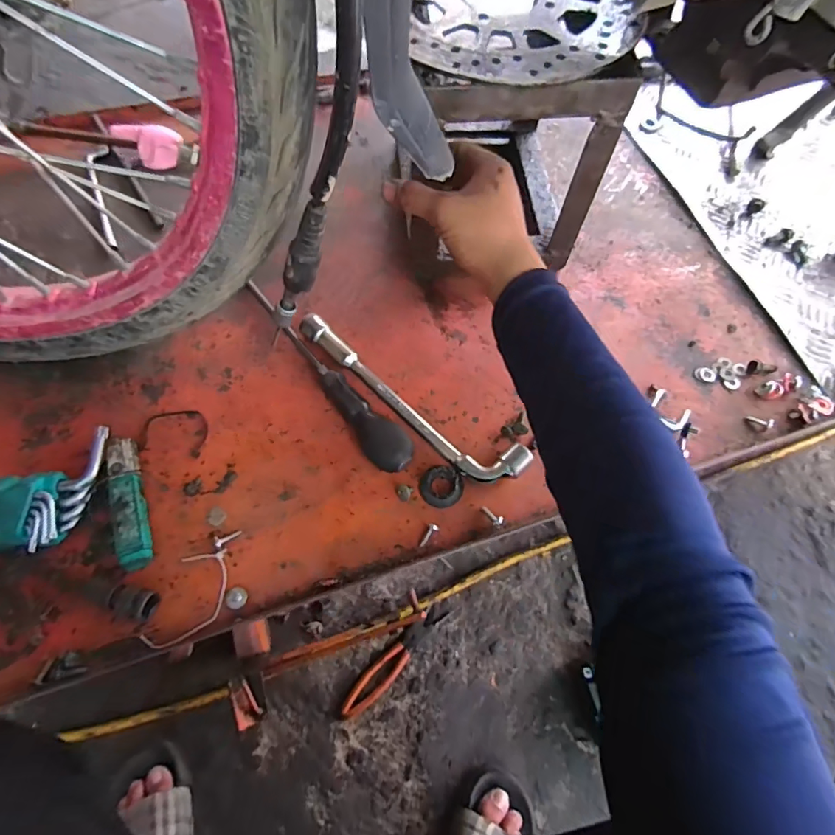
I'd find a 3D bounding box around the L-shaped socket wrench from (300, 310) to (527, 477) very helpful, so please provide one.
[{"bbox_3d":[-0.011,-0.016,0.425,0.233,0.021,0.043,35,68,14],"label":"L-shaped socket wrench"}]

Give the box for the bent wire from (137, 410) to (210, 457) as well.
[{"bbox_3d":[-0.205,0.011,0.416,0.053,0.004,0.041,9,65,2],"label":"bent wire"}]

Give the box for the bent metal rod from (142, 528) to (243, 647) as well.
[{"bbox_3d":[-0.162,0.127,0.363,0.044,0.005,0.092,18,65,6],"label":"bent metal rod"}]

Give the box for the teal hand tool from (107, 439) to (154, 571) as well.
[{"bbox_3d":[-0.223,0.065,0.377,0.022,0.019,0.101,-18,67,-10],"label":"teal hand tool"}]

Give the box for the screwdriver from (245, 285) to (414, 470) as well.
[{"bbox_3d":[-0.078,-0.046,0.434,0.036,0.027,0.231,-31,70,-15],"label":"screwdriver"}]

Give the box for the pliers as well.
[{"bbox_3d":[-0.034,0.359,0.724,0.037,0.016,0.198,42,70,16],"label":"pliers"}]

